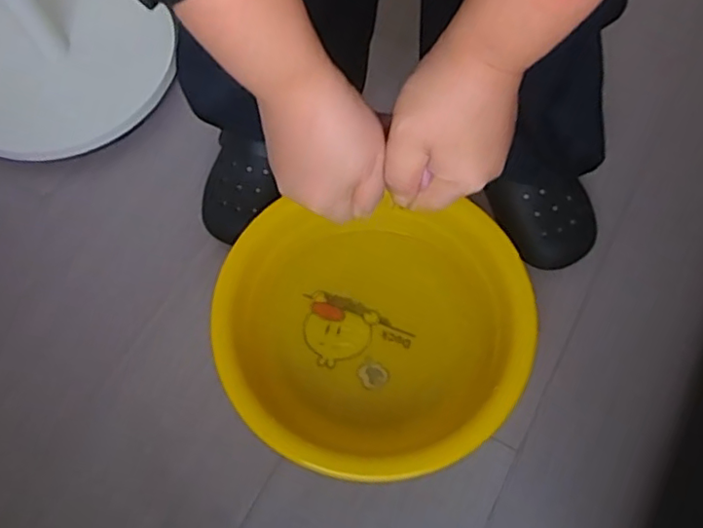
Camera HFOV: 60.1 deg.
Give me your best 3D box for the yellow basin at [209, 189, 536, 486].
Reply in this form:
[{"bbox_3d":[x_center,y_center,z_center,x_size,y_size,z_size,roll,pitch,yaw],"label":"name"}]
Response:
[{"bbox_3d":[0.020,0.069,0.580,0.274,0.099,0.248,-6,70,-1],"label":"yellow basin"}]

